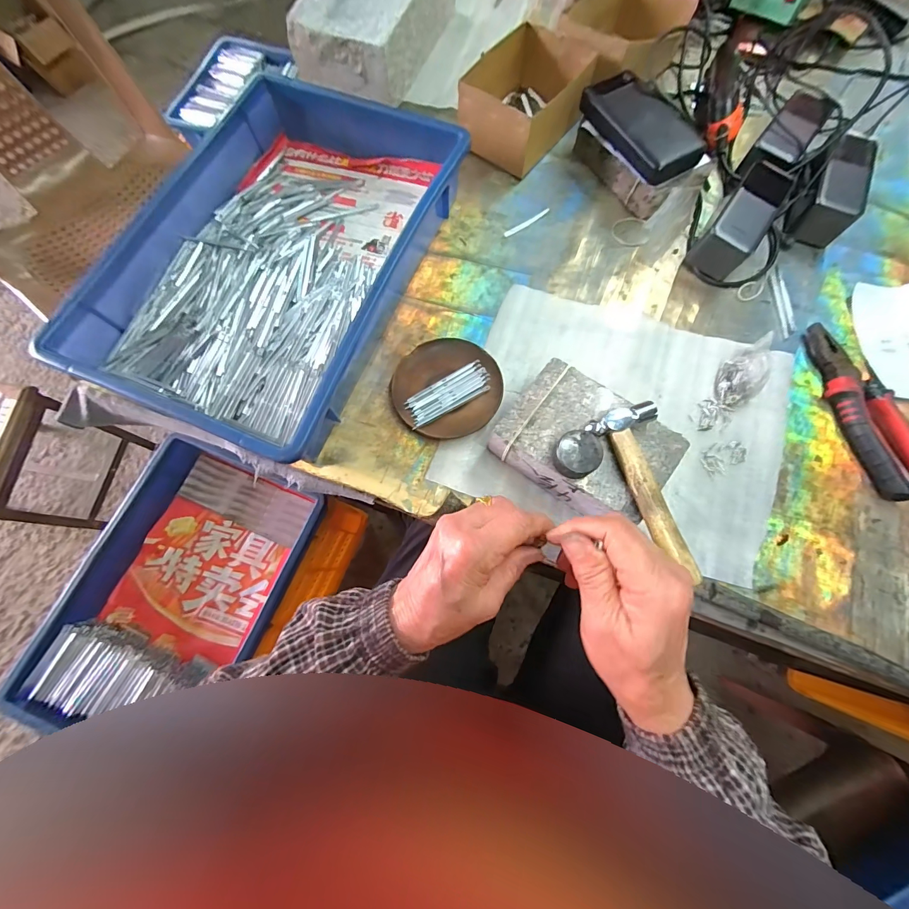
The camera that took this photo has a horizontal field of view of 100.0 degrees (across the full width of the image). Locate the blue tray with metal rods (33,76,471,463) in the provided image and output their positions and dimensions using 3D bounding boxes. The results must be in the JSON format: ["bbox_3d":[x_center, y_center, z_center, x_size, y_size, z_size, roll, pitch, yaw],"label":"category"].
[{"bbox_3d":[-0.192,-0.224,0.435,0.281,0.078,0.426,21,75,6],"label":"blue tray with metal rods"}]

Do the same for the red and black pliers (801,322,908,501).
[{"bbox_3d":[0.443,-0.045,0.406,0.061,0.020,0.214,-16,74,-4],"label":"red and black pliers"}]

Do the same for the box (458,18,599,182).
[{"bbox_3d":[0.098,-0.463,0.502,0.126,0.073,0.177,39,78,10],"label":"box"}]

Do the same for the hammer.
[{"bbox_3d":[0.170,0.027,0.324,0.056,0.019,0.148,-20,75,-6],"label":"hammer"}]

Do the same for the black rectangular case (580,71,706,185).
[{"bbox_3d":[0.230,-0.407,0.471,0.078,0.025,0.157,-31,77,-9],"label":"black rectangular case"}]

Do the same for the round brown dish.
[{"bbox_3d":[-0.008,-0.071,0.418,0.116,0.017,0.112,0,74,0],"label":"round brown dish"}]

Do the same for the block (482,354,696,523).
[{"bbox_3d":[0.122,-0.006,0.371,0.147,0.059,0.108,38,78,10],"label":"block"}]

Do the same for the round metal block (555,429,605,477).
[{"bbox_3d":[0.105,0.000,0.326,0.038,0.018,0.037,0,74,-1],"label":"round metal block"}]

